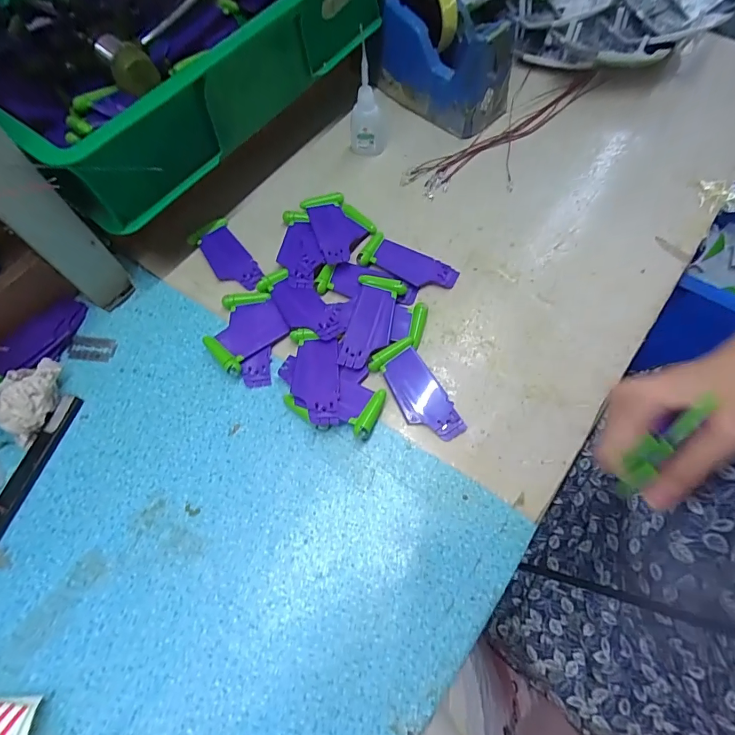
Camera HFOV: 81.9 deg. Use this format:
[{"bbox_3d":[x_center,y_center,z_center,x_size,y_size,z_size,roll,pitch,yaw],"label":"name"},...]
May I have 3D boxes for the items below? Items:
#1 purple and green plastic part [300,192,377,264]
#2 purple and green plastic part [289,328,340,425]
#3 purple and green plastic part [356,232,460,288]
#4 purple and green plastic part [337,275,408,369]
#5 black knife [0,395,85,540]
[{"bbox_3d":[-0.025,-0.137,0.410,0.056,0.008,0.083,-20,67,-8],"label":"purple and green plastic part"},{"bbox_3d":[-0.043,0.005,0.343,0.038,0.009,0.085,-4,65,-1],"label":"purple and green plastic part"},{"bbox_3d":[0.039,-0.098,0.397,0.089,0.014,0.039,25,68,12],"label":"purple and green plastic part"},{"bbox_3d":[0.004,-0.040,0.363,0.040,0.009,0.086,11,66,6],"label":"purple and green plastic part"},{"bbox_3d":[-0.269,0.096,0.320,0.019,0.015,0.162,14,66,7],"label":"black knife"}]

